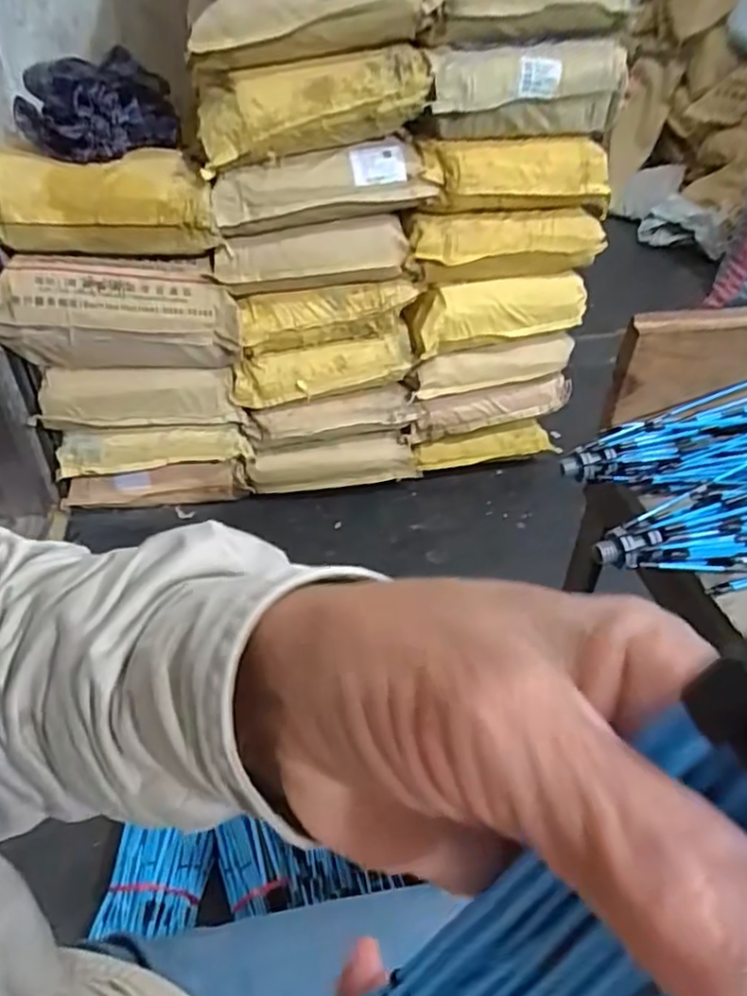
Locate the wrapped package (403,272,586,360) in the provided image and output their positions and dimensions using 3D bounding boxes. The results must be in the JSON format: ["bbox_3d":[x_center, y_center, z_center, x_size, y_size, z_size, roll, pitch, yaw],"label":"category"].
[{"bbox_3d":[0.289,-0.437,1.520,0.414,0.144,0.099,-7,38,-11],"label":"wrapped package"}]

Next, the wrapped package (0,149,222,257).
[{"bbox_3d":[-0.500,-0.532,1.190,0.406,0.159,0.135,-4,38,-7],"label":"wrapped package"}]

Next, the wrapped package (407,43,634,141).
[{"bbox_3d":[0.301,-0.799,1.287,0.419,0.152,0.139,-8,38,-12],"label":"wrapped package"}]

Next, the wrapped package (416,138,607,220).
[{"bbox_3d":[0.307,-0.674,1.374,0.413,0.134,0.111,-7,38,-11],"label":"wrapped package"}]

